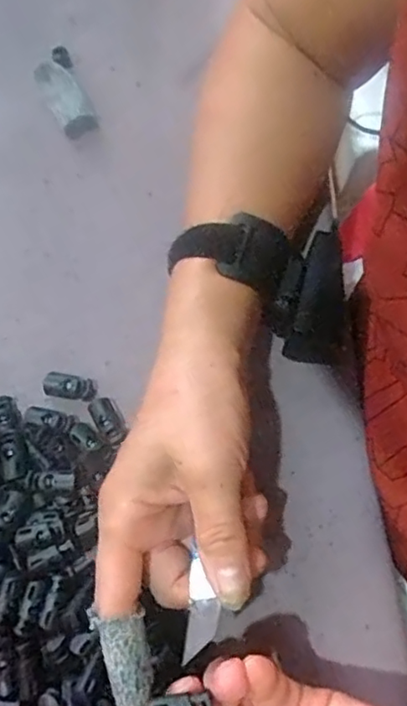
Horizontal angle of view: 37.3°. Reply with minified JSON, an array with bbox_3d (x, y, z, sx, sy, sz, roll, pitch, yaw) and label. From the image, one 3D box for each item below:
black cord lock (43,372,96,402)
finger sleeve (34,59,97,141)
[{"bbox_3d":[-0.079,0.020,0.354,0.030,0.007,0.014,9,75,3],"label":"black cord lock"},{"bbox_3d":[-0.091,-0.169,0.399,0.026,0.007,0.057,-27,77,-6],"label":"finger sleeve"}]

